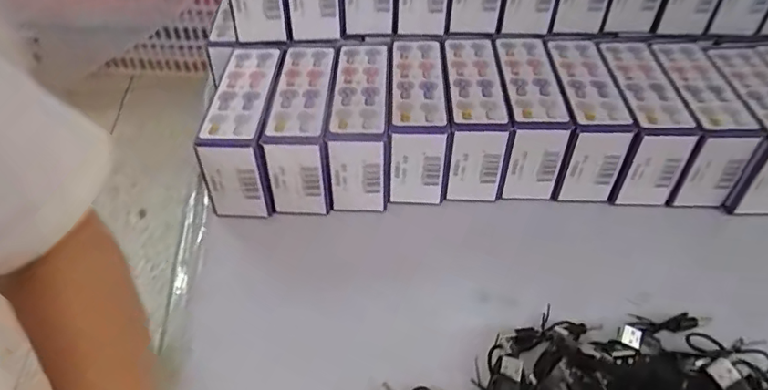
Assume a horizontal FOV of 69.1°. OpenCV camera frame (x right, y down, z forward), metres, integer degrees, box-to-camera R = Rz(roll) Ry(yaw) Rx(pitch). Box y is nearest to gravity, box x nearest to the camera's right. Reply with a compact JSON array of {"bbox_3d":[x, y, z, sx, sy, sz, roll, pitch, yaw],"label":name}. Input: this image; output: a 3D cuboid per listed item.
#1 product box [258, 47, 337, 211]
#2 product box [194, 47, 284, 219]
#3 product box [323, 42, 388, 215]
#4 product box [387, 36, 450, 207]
[{"bbox_3d":[-0.064,-0.058,0.473,0.047,0.077,0.136,3,45,2],"label":"product box"},{"bbox_3d":[-0.111,-0.054,0.468,0.047,0.077,0.142,2,45,1],"label":"product box"},{"bbox_3d":[-0.019,-0.061,0.476,0.047,0.077,0.137,1,45,0],"label":"product box"},{"bbox_3d":[0.029,-0.065,0.485,0.046,0.082,0.136,2,45,1],"label":"product box"}]

